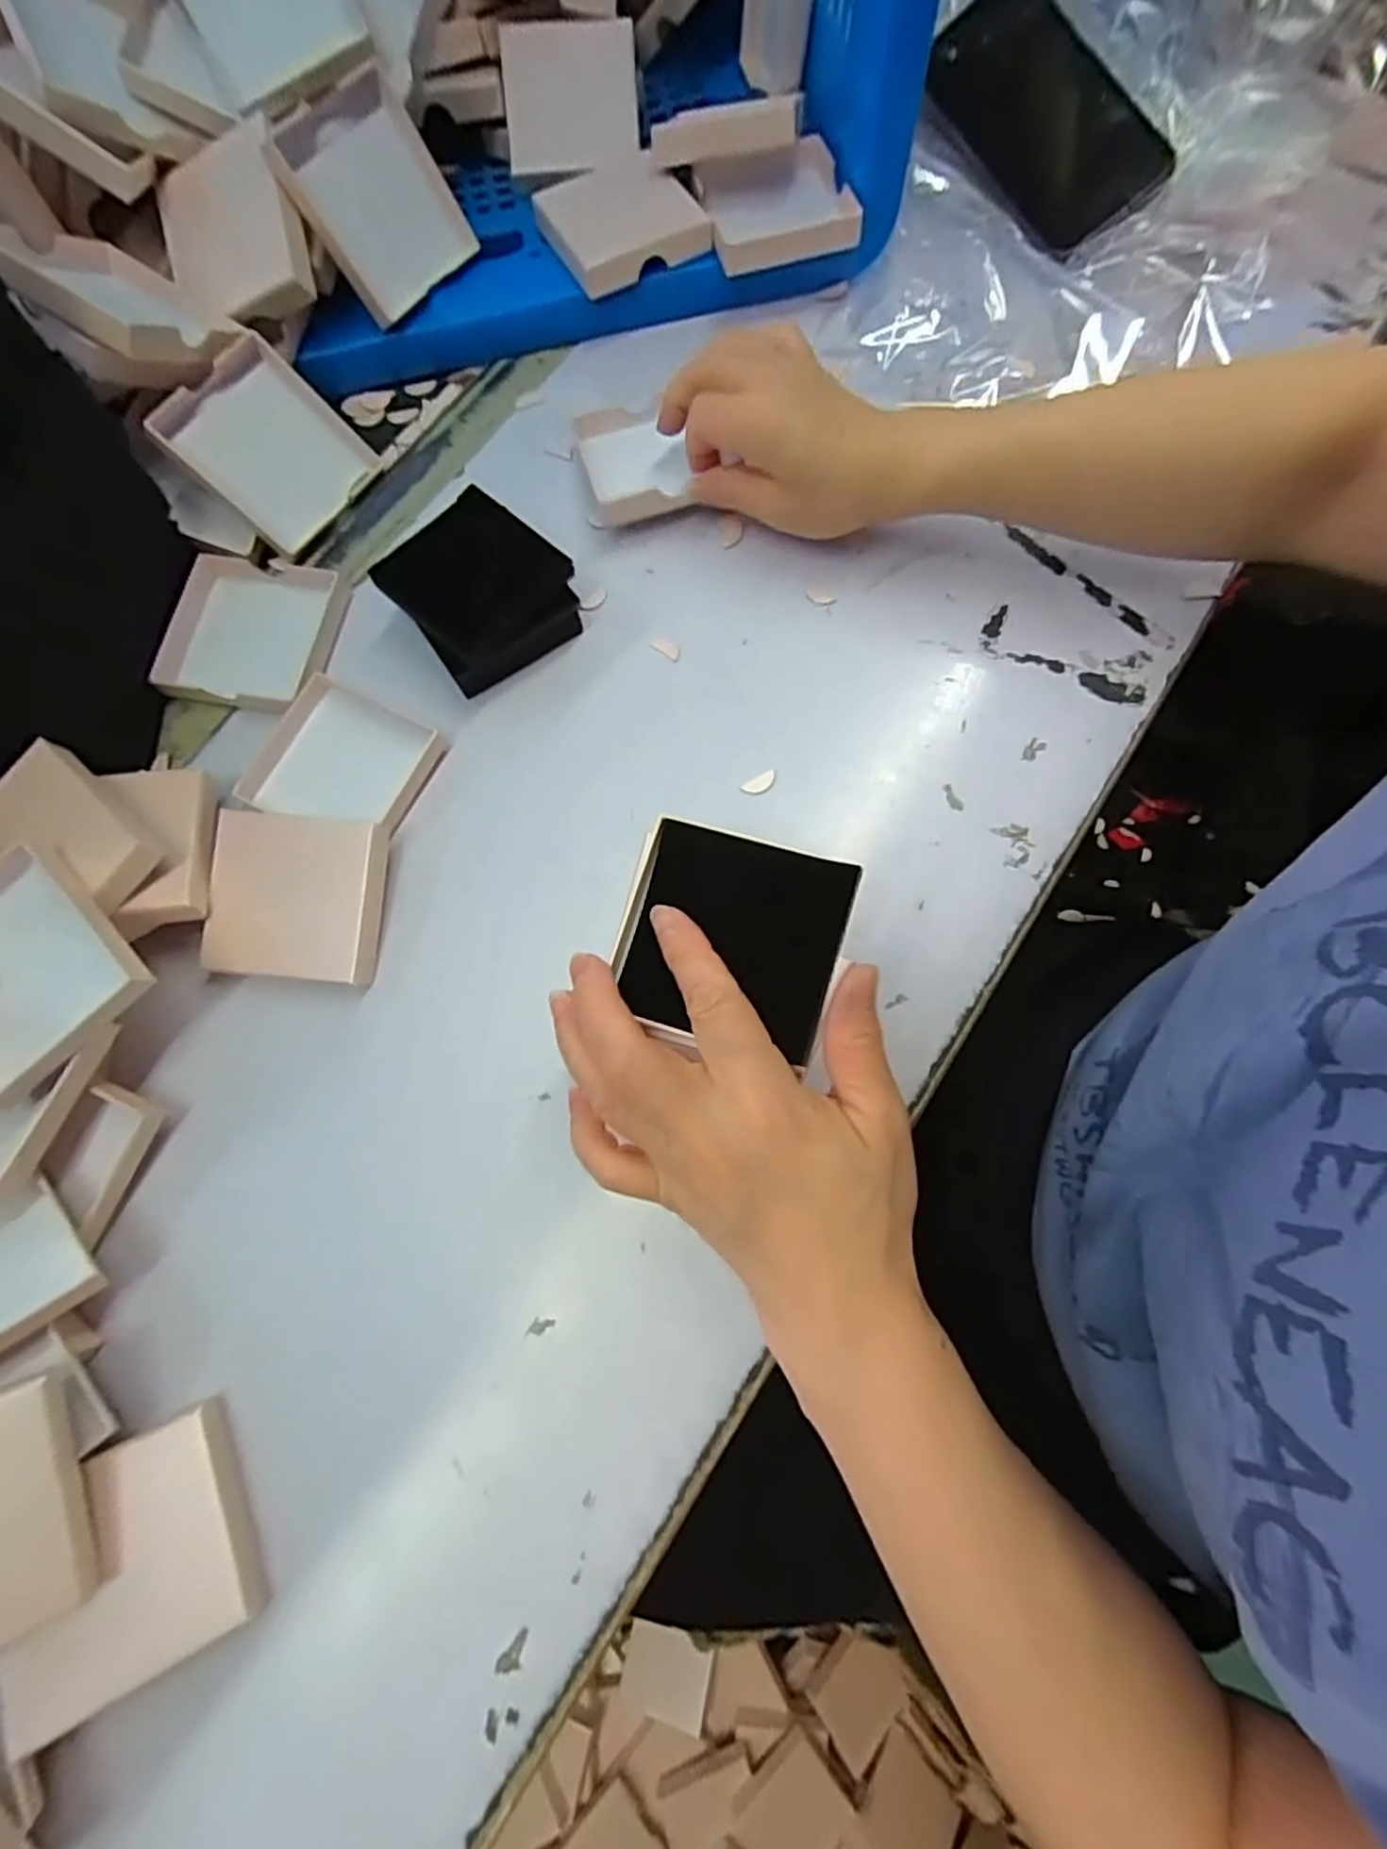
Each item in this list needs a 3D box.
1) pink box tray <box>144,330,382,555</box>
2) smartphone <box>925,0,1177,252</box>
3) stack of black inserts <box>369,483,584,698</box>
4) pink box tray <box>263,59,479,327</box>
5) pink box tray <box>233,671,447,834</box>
[{"bbox_3d":[-0.229,-0.260,0.380,0.079,0.012,0.078,43,74,-34],"label":"pink box tray"},{"bbox_3d":[0.207,-0.489,0.423,0.086,0.015,0.167,-36,86,11],"label":"smartphone"},{"bbox_3d":[-0.106,-0.165,0.354,0.079,0.037,0.075,43,80,11],"label":"stack of black inserts"},{"bbox_3d":[-0.169,-0.388,0.372,0.012,0.079,0.080,26,75,43],"label":"pink box tray"},{"bbox_3d":[-0.170,-0.081,0.346,0.080,0.016,0.074,22,77,7],"label":"pink box tray"}]

